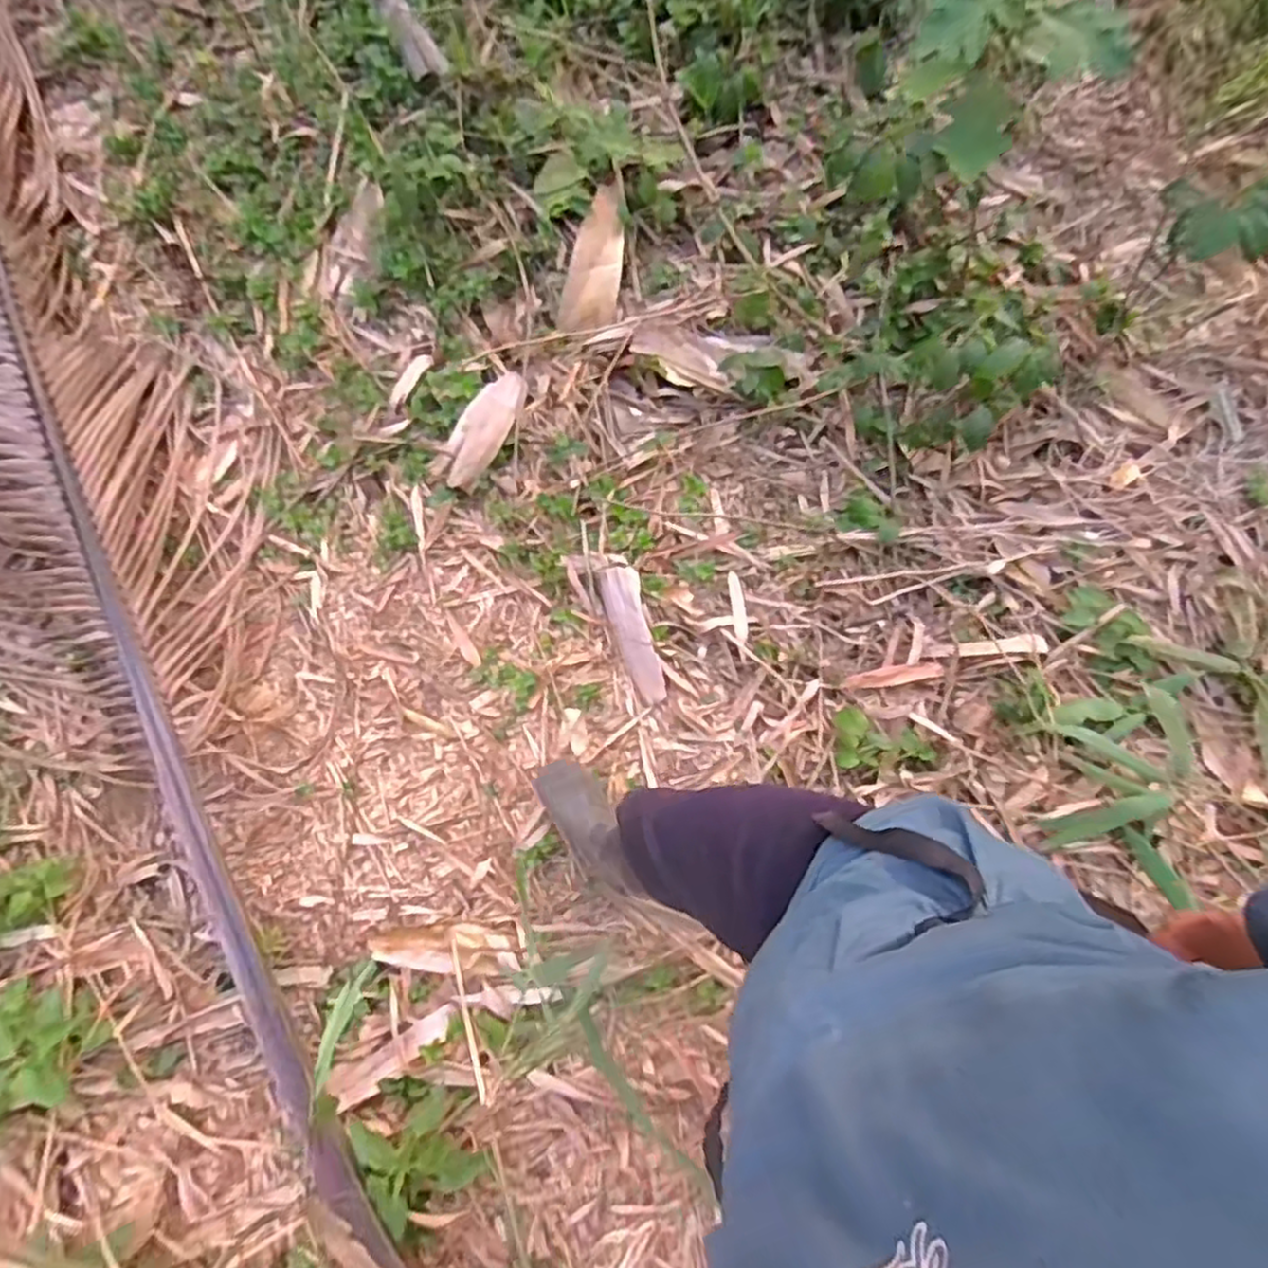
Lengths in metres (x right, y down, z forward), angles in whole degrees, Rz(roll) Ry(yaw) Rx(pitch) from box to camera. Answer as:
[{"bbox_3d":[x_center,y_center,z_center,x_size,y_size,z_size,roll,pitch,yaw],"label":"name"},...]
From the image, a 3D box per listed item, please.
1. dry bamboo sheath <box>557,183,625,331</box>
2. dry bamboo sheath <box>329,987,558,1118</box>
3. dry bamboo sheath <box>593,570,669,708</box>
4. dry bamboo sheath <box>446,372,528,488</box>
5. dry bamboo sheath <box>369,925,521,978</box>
[{"bbox_3d":[-0.082,-0.836,1.637,0.124,0.037,0.328,11,89,5],"label":"dry bamboo sheath"},{"bbox_3d":[-0.334,0.701,1.278,0.412,0.033,0.075,-26,76,-5],"label":"dry bamboo sheath"},{"bbox_3d":[-0.005,-0.005,1.422,0.079,0.055,0.280,-13,76,-2],"label":"dry bamboo sheath"},{"bbox_3d":[-0.322,-0.446,1.572,0.093,0.049,0.285,25,78,8],"label":"dry bamboo sheath"},{"bbox_3d":[-0.343,0.568,1.320,0.266,0.016,0.081,4,76,3],"label":"dry bamboo sheath"}]

